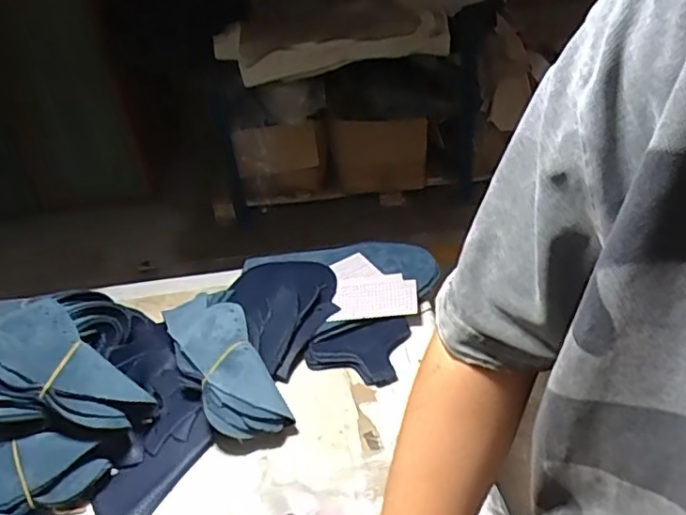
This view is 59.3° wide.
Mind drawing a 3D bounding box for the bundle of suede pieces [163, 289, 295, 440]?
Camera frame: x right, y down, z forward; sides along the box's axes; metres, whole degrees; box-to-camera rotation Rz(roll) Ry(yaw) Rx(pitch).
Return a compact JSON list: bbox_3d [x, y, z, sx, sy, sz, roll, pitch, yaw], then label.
[{"bbox_3d":[-0.144,0.100,0.682,0.083,0.052,0.239,-20,38,-17],"label":"bundle of suede pieces"}]

